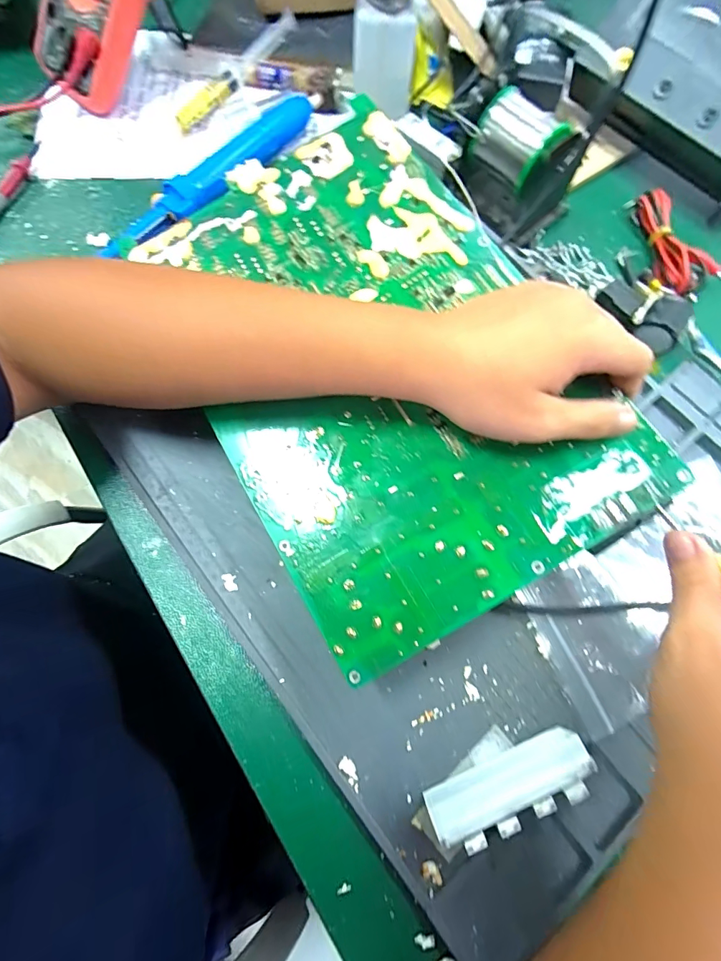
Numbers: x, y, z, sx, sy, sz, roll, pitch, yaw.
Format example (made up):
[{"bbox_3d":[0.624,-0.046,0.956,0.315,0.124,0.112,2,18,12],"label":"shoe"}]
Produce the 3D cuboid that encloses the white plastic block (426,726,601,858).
[{"bbox_3d":[0.079,0.166,0.216,0.085,0.043,0.007,-21,91,-7],"label":"white plastic block"}]

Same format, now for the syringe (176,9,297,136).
[{"bbox_3d":[-0.118,-0.394,0.384,0.027,0.026,0.163,32,75,8],"label":"syringe"}]

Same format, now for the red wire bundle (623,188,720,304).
[{"bbox_3d":[0.271,-0.206,0.341,0.046,0.026,0.111,-7,73,-4],"label":"red wire bundle"}]

